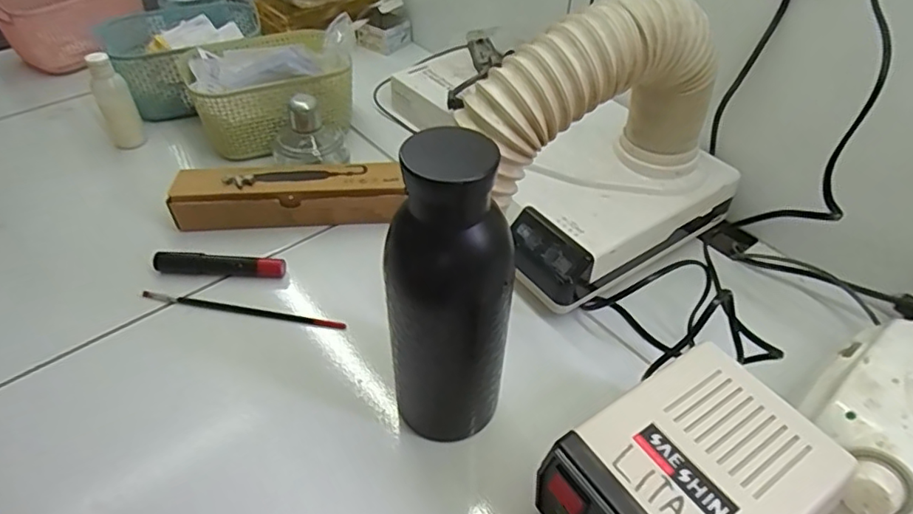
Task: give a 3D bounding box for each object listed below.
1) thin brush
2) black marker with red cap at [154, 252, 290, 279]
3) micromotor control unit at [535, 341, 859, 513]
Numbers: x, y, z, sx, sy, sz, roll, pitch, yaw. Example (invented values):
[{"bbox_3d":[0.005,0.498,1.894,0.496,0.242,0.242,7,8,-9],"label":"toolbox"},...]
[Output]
[{"bbox_3d":[-0.174,0.044,0.456,0.172,0.009,0.010,7,45,5],"label":"thin brush"},{"bbox_3d":[-0.203,0.007,0.481,0.109,0.020,0.014,3,45,1],"label":"black marker with red cap"},{"bbox_3d":[0.120,0.135,0.311,0.134,0.090,0.097,-24,50,-24],"label":"micromotor control unit"}]

